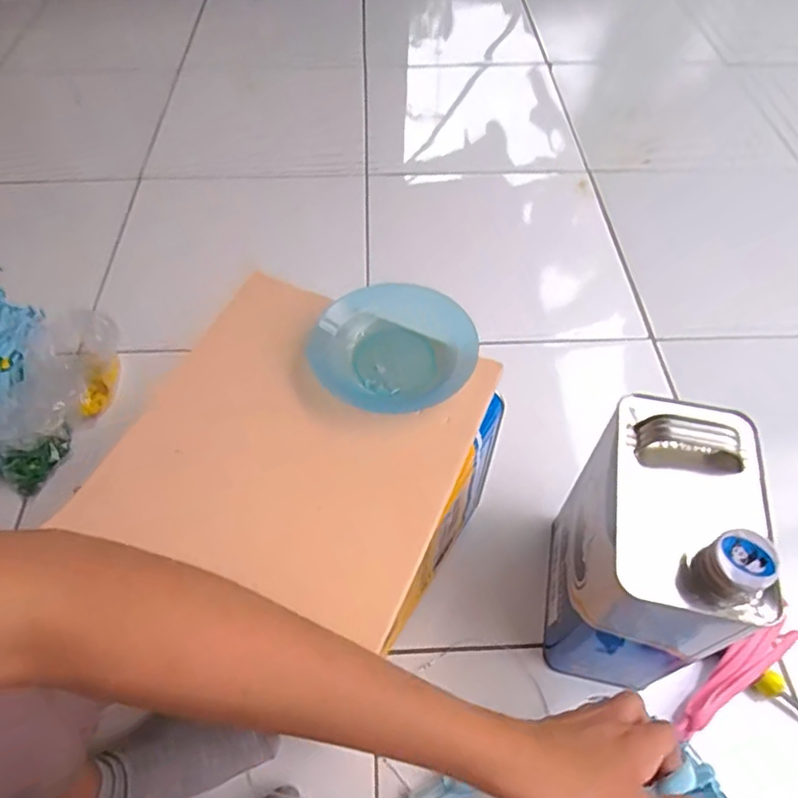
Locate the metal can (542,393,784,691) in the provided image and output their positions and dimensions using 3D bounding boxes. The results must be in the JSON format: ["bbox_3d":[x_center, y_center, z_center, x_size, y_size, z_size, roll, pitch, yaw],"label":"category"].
[{"bbox_3d":[0.205,0.121,0.498,0.112,0.239,0.171,7,54,5],"label":"metal can"}]

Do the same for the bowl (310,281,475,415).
[{"bbox_3d":[-0.002,-0.042,0.470,0.125,0.033,0.114,0,54,0],"label":"bowl"}]

